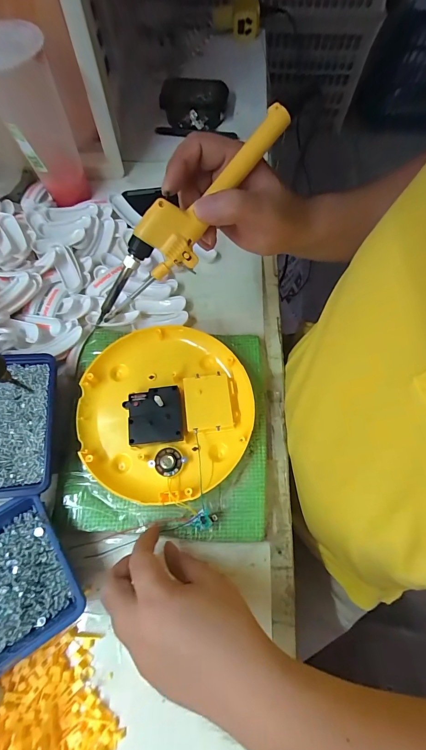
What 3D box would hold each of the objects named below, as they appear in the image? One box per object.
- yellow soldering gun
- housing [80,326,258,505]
[{"bbox_3d":[-0.022,-0.120,0.250,0.204,0.031,0.037,-44,74,9],"label":"yellow soldering gun"},{"bbox_3d":[-0.052,0.038,0.351,0.178,0.045,0.180,0,70,1],"label":"housing"}]

